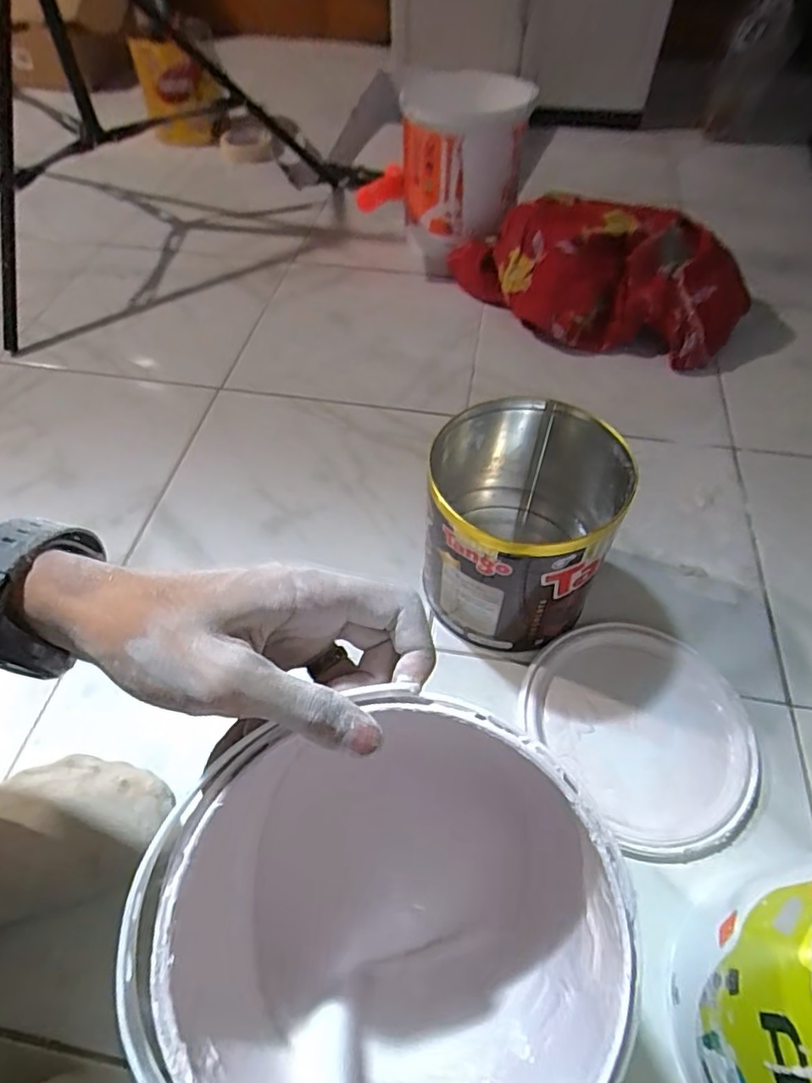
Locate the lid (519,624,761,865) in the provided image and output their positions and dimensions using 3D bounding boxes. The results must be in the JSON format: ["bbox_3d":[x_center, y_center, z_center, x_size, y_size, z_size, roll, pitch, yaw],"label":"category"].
[{"bbox_3d":[0.189,0.142,0.467,0.163,0.015,0.172,0,53,0],"label":"lid"}]

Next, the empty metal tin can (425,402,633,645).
[{"bbox_3d":[0.090,-0.007,0.487,0.140,0.156,0.149,16,55,12],"label":"empty metal tin can"}]

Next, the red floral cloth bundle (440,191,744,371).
[{"bbox_3d":[0.223,-0.335,0.751,0.369,0.114,0.161,31,59,21],"label":"red floral cloth bundle"}]

